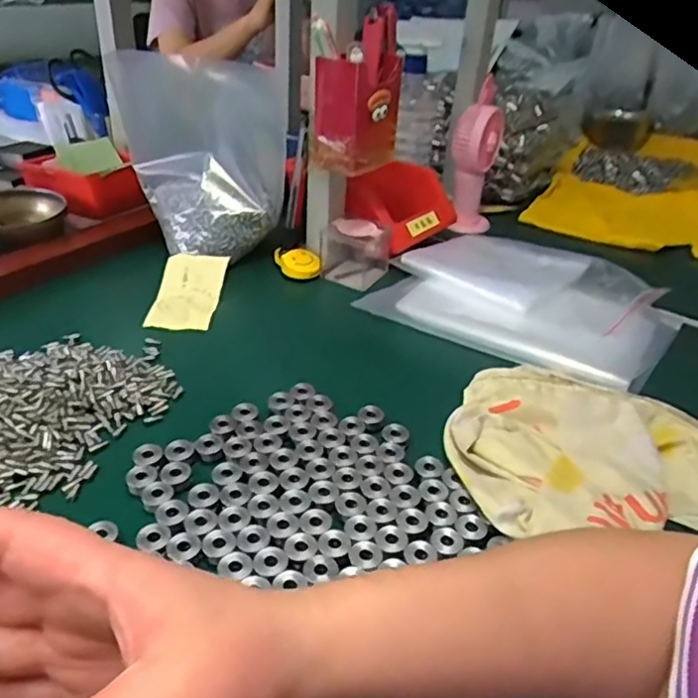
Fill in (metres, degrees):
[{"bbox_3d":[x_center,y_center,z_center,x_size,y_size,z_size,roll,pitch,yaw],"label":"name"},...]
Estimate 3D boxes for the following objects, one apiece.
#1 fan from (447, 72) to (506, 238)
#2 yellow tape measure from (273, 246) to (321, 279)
[{"bbox_3d":[0.163,-0.248,0.823,0.064,0.179,0.078,8,33,6],"label":"fan"},{"bbox_3d":[-0.057,-0.092,0.688,0.055,0.019,0.039,12,61,5],"label":"yellow tape measure"}]

